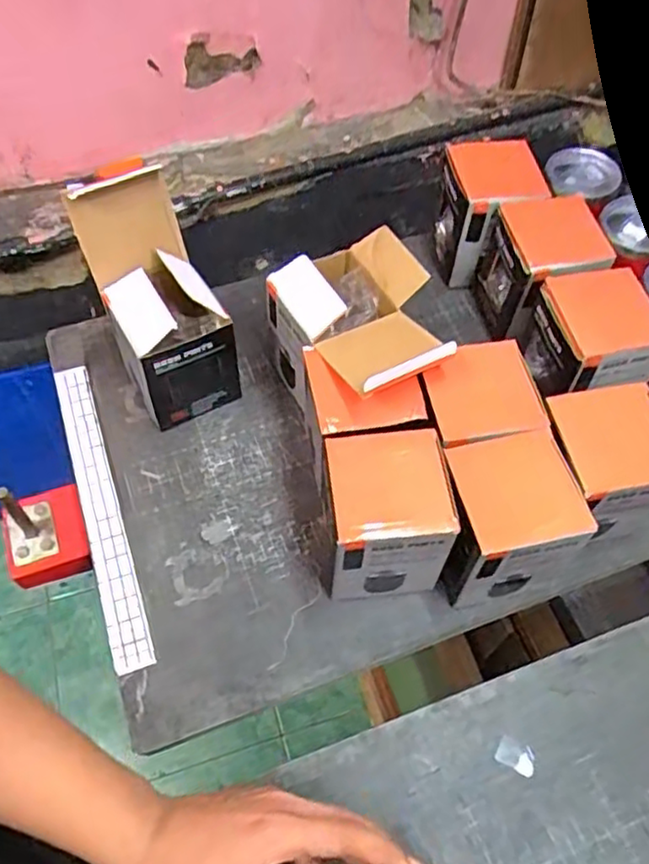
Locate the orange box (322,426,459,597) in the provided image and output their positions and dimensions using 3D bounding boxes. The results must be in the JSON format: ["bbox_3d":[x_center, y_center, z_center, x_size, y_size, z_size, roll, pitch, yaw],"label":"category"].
[{"bbox_3d":[0.048,0.072,0.556,0.092,0.121,0.099,-5,58,-4],"label":"orange box"}]

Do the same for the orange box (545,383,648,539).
[{"bbox_3d":[0.229,0.033,0.578,0.088,0.120,0.094,-9,59,-6],"label":"orange box"}]

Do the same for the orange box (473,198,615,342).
[{"bbox_3d":[0.220,-0.163,0.699,0.089,0.107,0.115,-12,59,-8],"label":"orange box"}]

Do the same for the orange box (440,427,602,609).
[{"bbox_3d":[0.144,0.071,0.548,0.085,0.124,0.093,-10,59,-7],"label":"orange box"}]

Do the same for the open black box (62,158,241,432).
[{"bbox_3d":[-0.148,-0.112,0.624,0.091,0.195,0.124,-21,61,-13],"label":"open black box"}]

